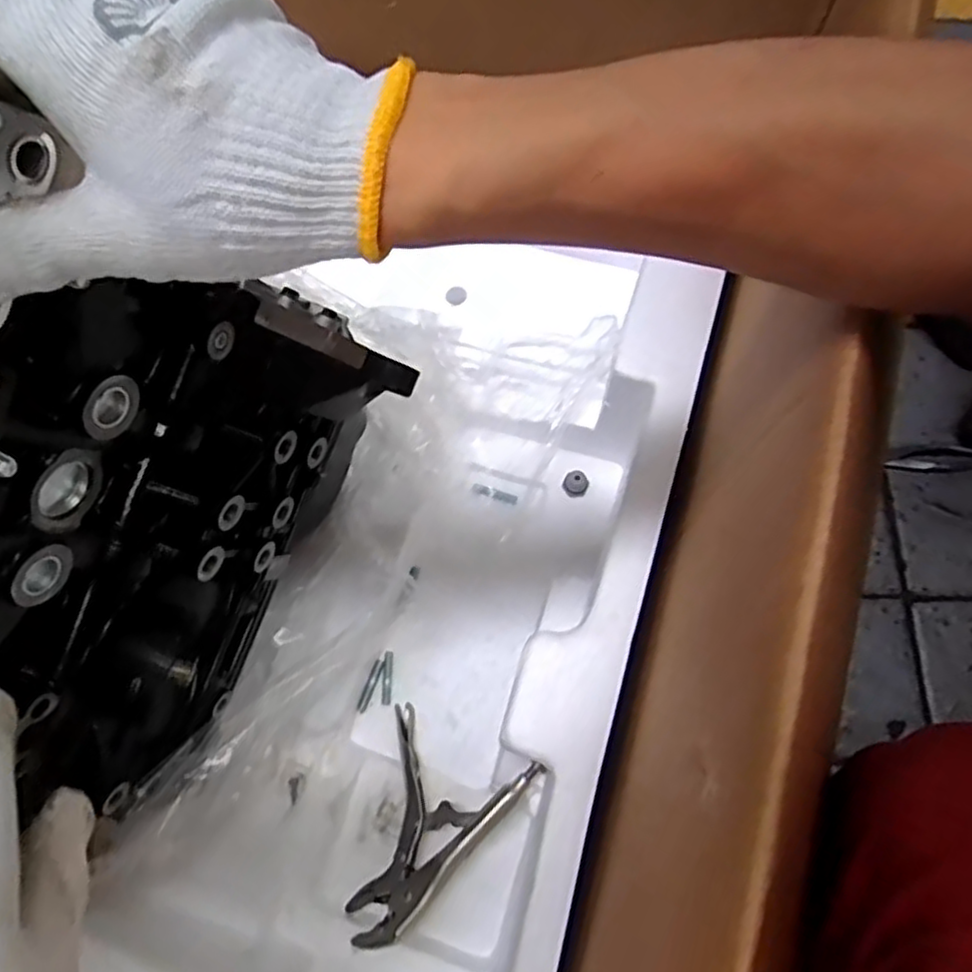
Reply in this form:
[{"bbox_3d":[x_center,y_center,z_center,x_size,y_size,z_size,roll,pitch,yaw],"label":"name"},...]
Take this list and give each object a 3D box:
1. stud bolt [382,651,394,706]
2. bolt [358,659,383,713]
[{"bbox_3d":[-0.086,0.168,0.617,0.008,0.004,0.045,2,73,-1],"label":"stud bolt"},{"bbox_3d":[-0.100,0.173,0.613,0.008,0.008,0.046,19,73,4],"label":"bolt"}]

